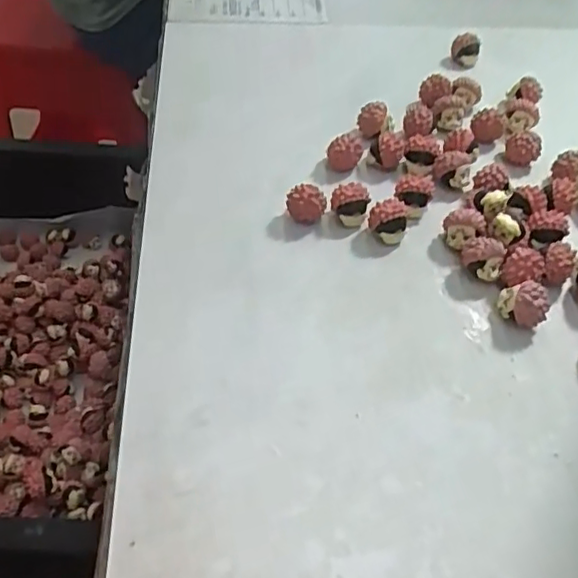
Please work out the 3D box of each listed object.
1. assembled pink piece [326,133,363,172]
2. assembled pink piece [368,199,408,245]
[{"bbox_3d":[0.032,-0.077,0.344,0.019,0.020,0.015,8,50,3],"label":"assembled pink piece"},{"bbox_3d":[0.050,-0.034,0.308,0.019,0.020,0.014,12,50,6],"label":"assembled pink piece"}]

